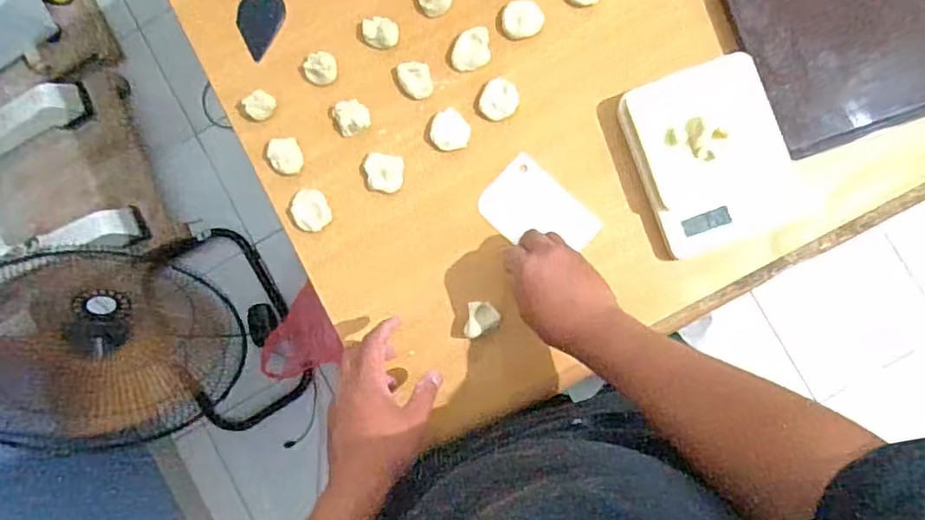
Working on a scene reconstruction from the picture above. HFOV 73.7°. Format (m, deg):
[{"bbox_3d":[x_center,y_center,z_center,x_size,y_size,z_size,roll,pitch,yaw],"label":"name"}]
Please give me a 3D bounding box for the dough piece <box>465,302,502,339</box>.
[{"bbox_3d":[0.021,0.061,0.620,0.032,0.024,0.036,9,88,6],"label":"dough piece"}]

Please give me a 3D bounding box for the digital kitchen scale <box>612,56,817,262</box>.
[{"bbox_3d":[0.245,-0.102,0.605,0.136,0.036,0.173,-20,86,4],"label":"digital kitchen scale"}]

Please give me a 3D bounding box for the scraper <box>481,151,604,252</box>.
[{"bbox_3d":[0.078,-0.046,0.640,0.113,0.005,0.076,43,95,4],"label":"scraper"}]

